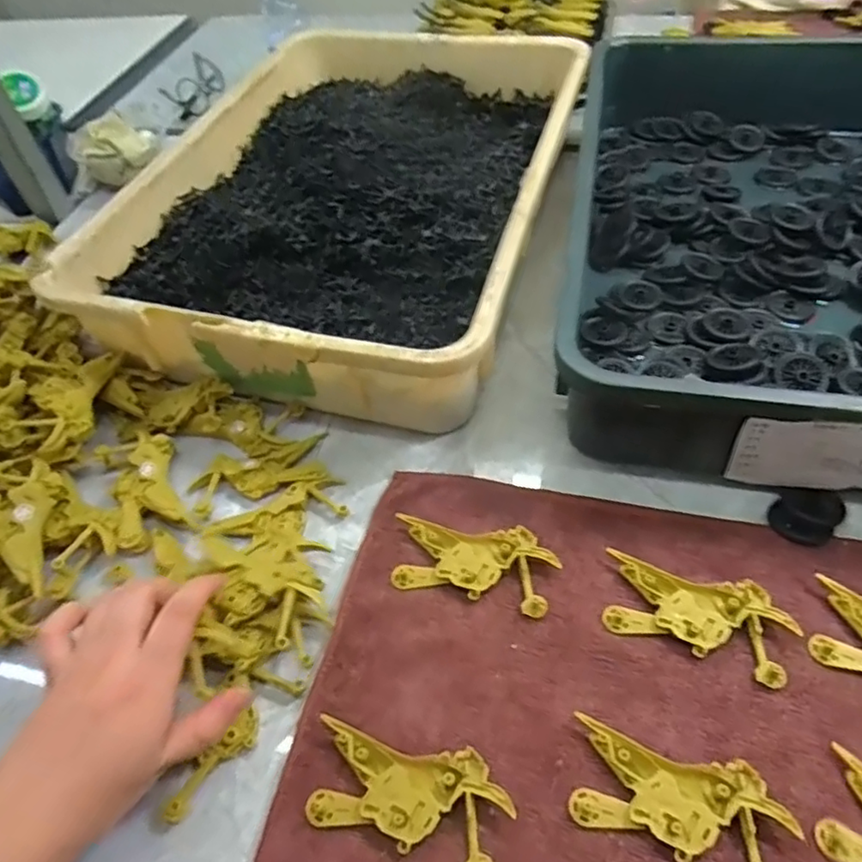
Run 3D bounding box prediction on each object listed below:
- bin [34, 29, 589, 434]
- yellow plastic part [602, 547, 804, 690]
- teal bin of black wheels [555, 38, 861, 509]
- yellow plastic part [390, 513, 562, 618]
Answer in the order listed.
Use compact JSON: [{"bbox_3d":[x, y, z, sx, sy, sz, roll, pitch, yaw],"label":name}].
[{"bbox_3d":[-0.059,-0.242,0.599,0.344,0.098,0.520,11,54,15],"label":"bin"},{"bbox_3d":[0.153,0.106,0.362,0.103,0.010,0.050,16,55,18],"label":"yellow plastic part"},{"bbox_3d":[0.303,-0.183,0.512,0.342,0.095,0.502,9,53,13],"label":"teal bin of black wheels"},{"bbox_3d":[0.027,0.083,0.394,0.099,0.008,0.051,8,53,13],"label":"yellow plastic part"}]

